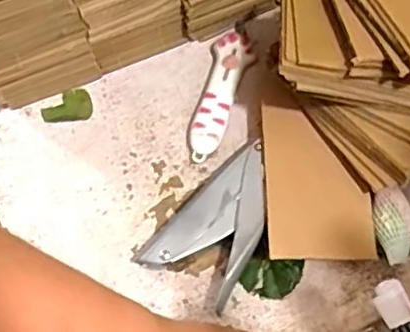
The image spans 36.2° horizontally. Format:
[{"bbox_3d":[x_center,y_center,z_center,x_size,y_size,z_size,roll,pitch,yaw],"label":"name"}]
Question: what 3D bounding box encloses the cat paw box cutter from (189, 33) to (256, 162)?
[{"bbox_3d":[0.013,-0.059,0.527,0.032,0.016,0.118,14,73,5],"label":"cat paw box cutter"}]

